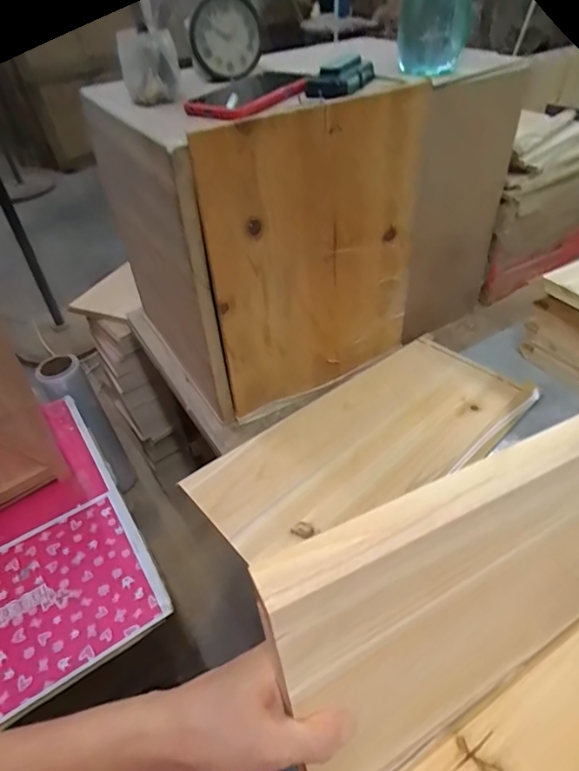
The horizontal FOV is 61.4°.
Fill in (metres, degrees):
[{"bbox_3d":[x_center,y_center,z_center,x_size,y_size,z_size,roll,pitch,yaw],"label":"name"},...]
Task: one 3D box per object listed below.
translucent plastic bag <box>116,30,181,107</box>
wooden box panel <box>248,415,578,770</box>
[{"bbox_3d":[-0.165,-0.373,0.571,0.066,0.067,0.057,-11,43,-5],"label":"translucent plastic bag"},{"bbox_3d":[0.191,0.136,0.378,0.434,0.225,0.017,-20,27,-22],"label":"wooden box panel"}]

